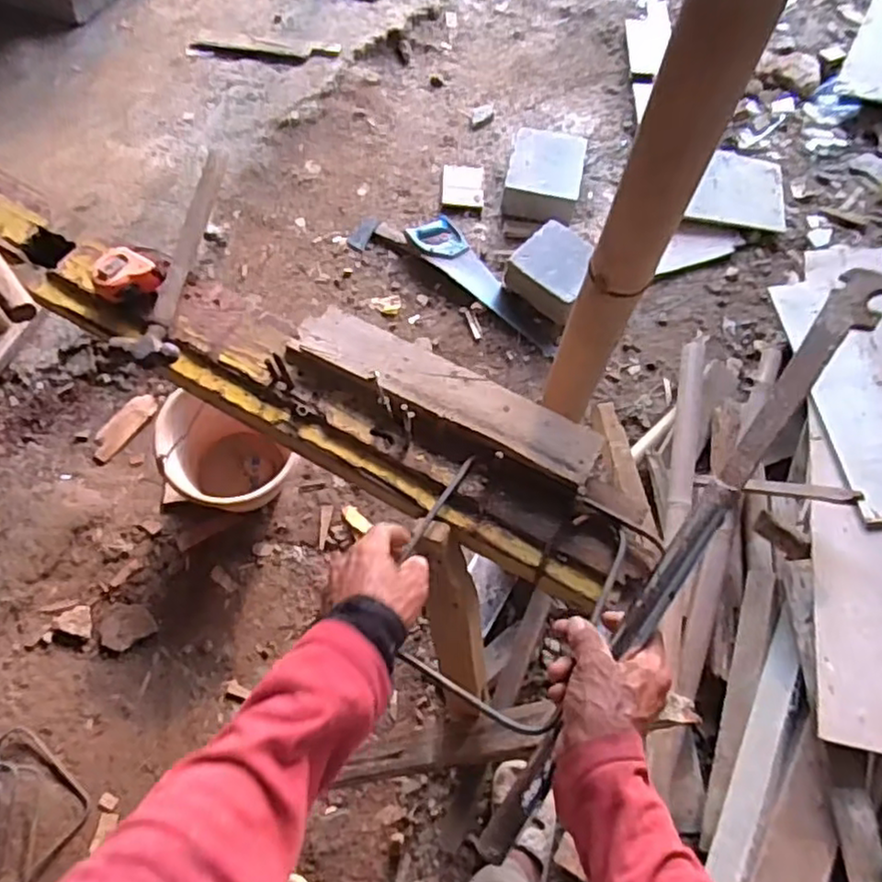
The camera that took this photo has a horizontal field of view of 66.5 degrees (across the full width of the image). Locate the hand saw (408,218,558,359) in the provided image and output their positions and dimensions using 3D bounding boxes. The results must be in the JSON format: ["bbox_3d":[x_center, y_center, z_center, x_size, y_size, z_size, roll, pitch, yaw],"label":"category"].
[{"bbox_3d":[0.099,-0.418,1.766,0.136,0.044,0.492,-34,68,-18],"label":"hand saw"}]

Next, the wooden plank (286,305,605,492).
[{"bbox_3d":[-0.002,-0.049,0.666,0.325,0.021,0.071,27,64,12],"label":"wooden plank"}]

